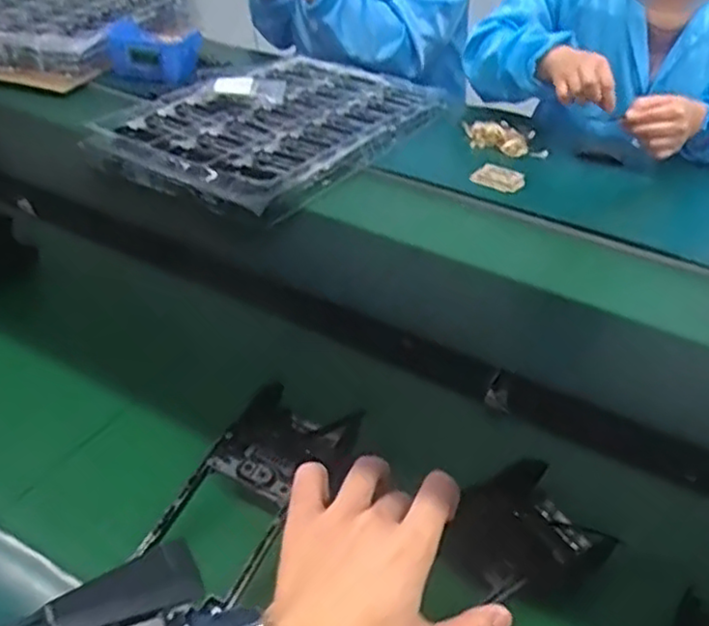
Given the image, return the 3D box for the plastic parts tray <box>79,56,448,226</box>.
[{"bbox_3d":[-0.102,-0.276,0.991,0.302,0.065,0.488,22,39,23],"label":"plastic parts tray"}]

